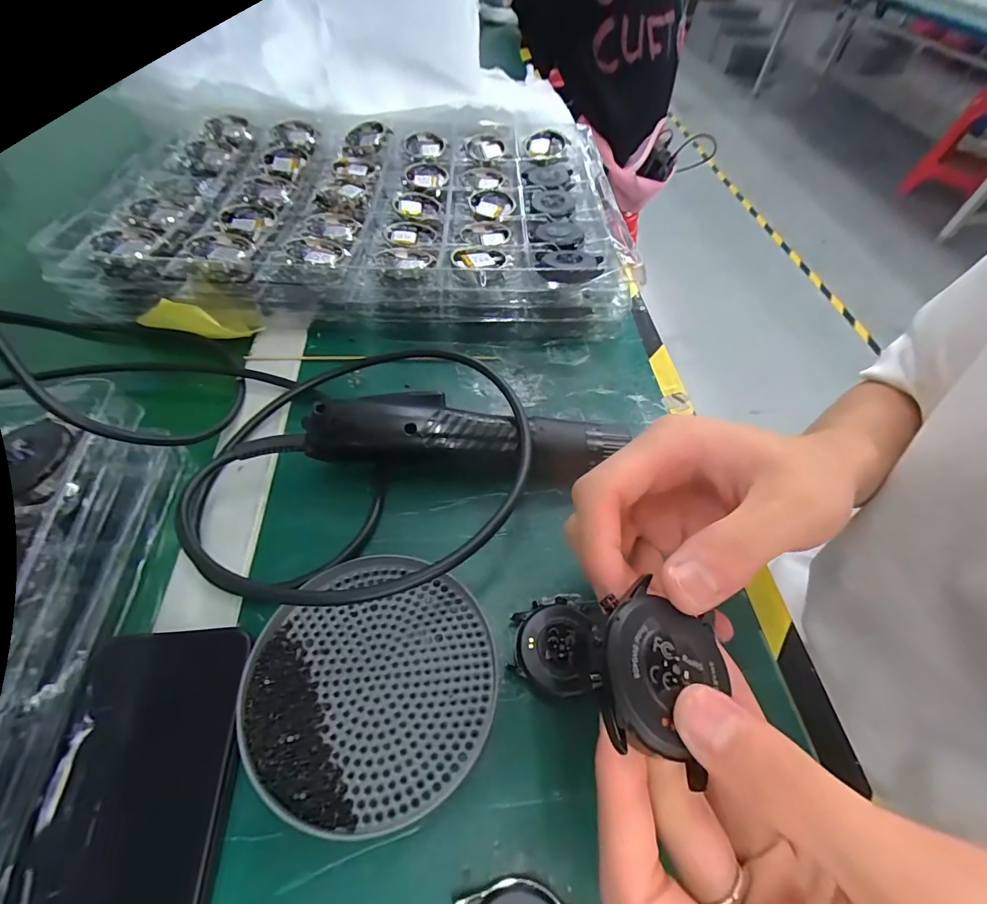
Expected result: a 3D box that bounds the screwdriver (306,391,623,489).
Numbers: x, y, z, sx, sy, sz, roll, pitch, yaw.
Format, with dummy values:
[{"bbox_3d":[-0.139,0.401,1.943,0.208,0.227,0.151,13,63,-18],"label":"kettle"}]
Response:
[{"bbox_3d":[-0.016,-0.006,0.281,0.190,0.042,0.034,4,53,-1],"label":"screwdriver"}]

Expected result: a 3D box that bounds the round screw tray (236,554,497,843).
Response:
[{"bbox_3d":[-0.057,0.106,0.214,0.110,0.016,0.113,2,53,-3],"label":"round screw tray"}]

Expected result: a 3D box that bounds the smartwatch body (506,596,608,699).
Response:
[{"bbox_3d":[0.033,0.096,0.225,0.045,0.008,0.047,6,53,0],"label":"smartwatch body"}]

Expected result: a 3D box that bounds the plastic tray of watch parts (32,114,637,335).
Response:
[{"bbox_3d":[-0.116,-0.231,0.428,0.445,0.060,0.314,-1,53,-5],"label":"plastic tray of watch parts"}]

